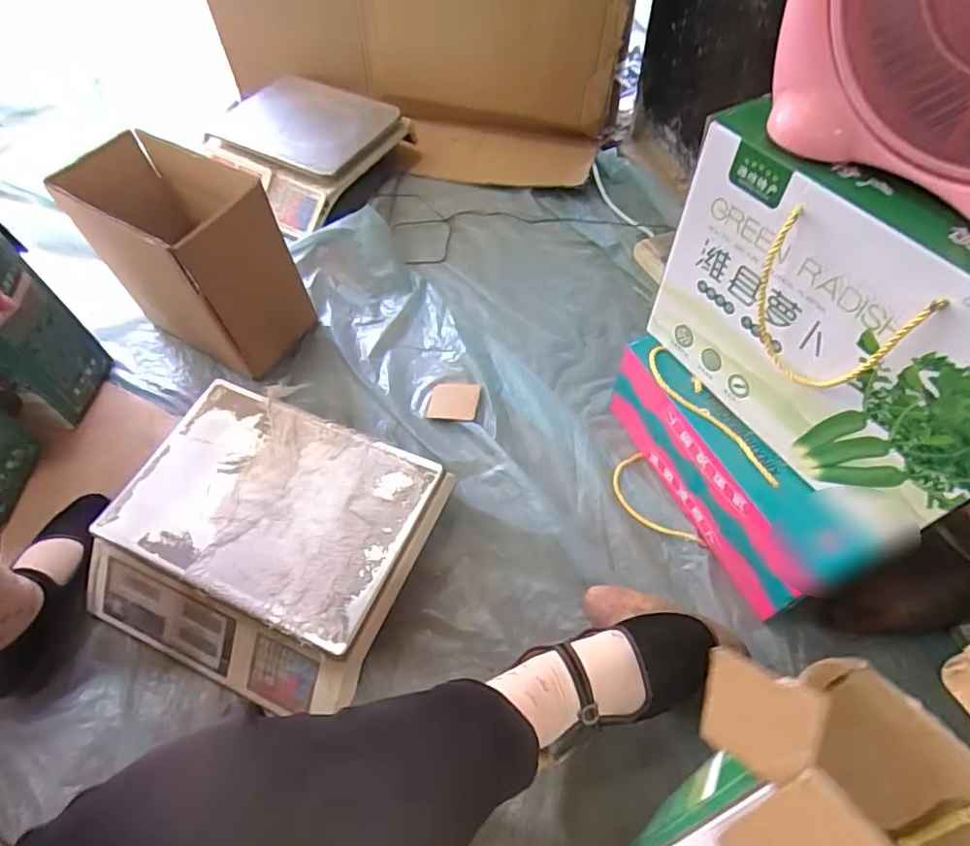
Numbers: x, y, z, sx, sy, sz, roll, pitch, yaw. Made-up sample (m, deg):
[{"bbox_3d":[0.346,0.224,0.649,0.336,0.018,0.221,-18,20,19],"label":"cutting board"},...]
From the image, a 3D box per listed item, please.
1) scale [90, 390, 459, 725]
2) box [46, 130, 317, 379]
[{"bbox_3d":[-0.250,0.141,0.659,0.343,0.108,0.291,17,59,14],"label":"scale"},{"bbox_3d":[-0.438,-0.245,0.832,0.274,0.259,0.164,25,61,18],"label":"box"}]

